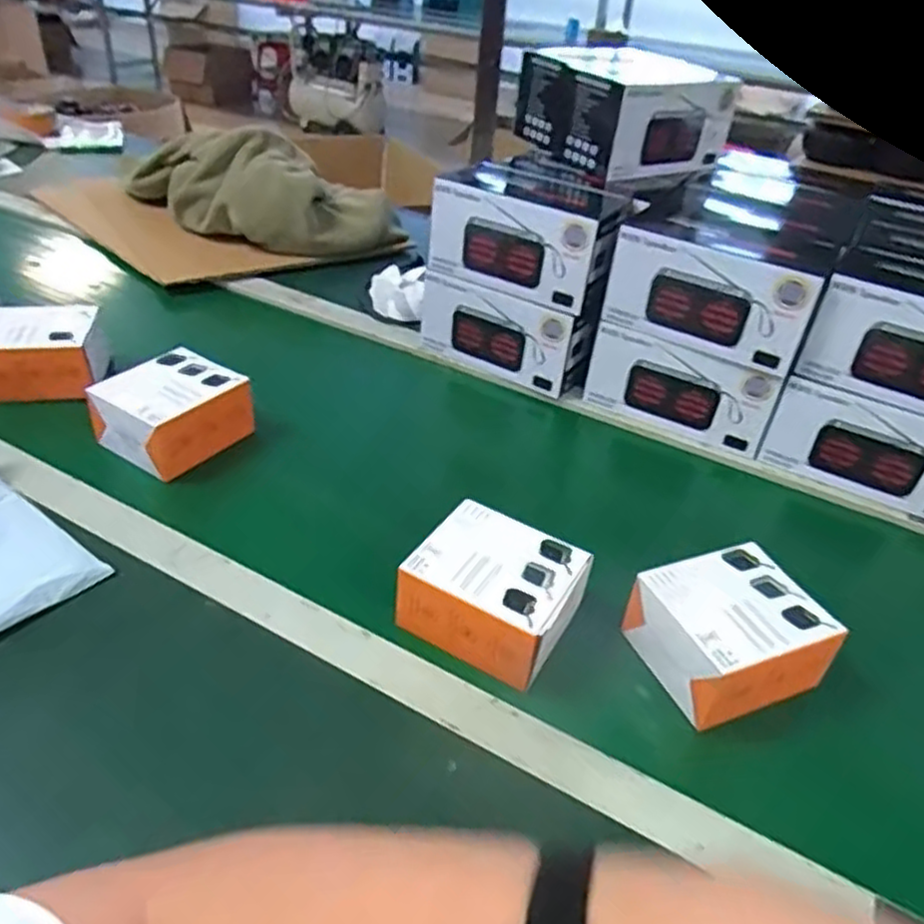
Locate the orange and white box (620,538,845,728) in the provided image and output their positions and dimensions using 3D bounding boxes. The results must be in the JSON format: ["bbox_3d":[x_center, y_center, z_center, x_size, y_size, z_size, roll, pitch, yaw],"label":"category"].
[{"bbox_3d":[0.195,0.123,0.535,0.113,0.059,0.101,-10,39,-20],"label":"orange and white box"}]

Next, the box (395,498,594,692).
[{"bbox_3d":[0.027,0.095,0.550,0.116,0.054,0.104,22,39,22],"label":"box"}]

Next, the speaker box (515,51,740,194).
[{"bbox_3d":[0.196,-0.423,0.891,0.181,0.101,0.193,-19,43,-30],"label":"speaker box"}]

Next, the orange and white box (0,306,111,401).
[{"bbox_3d":[-0.440,-0.112,0.759,0.118,0.069,0.091,-4,37,-13],"label":"orange and white box"}]

